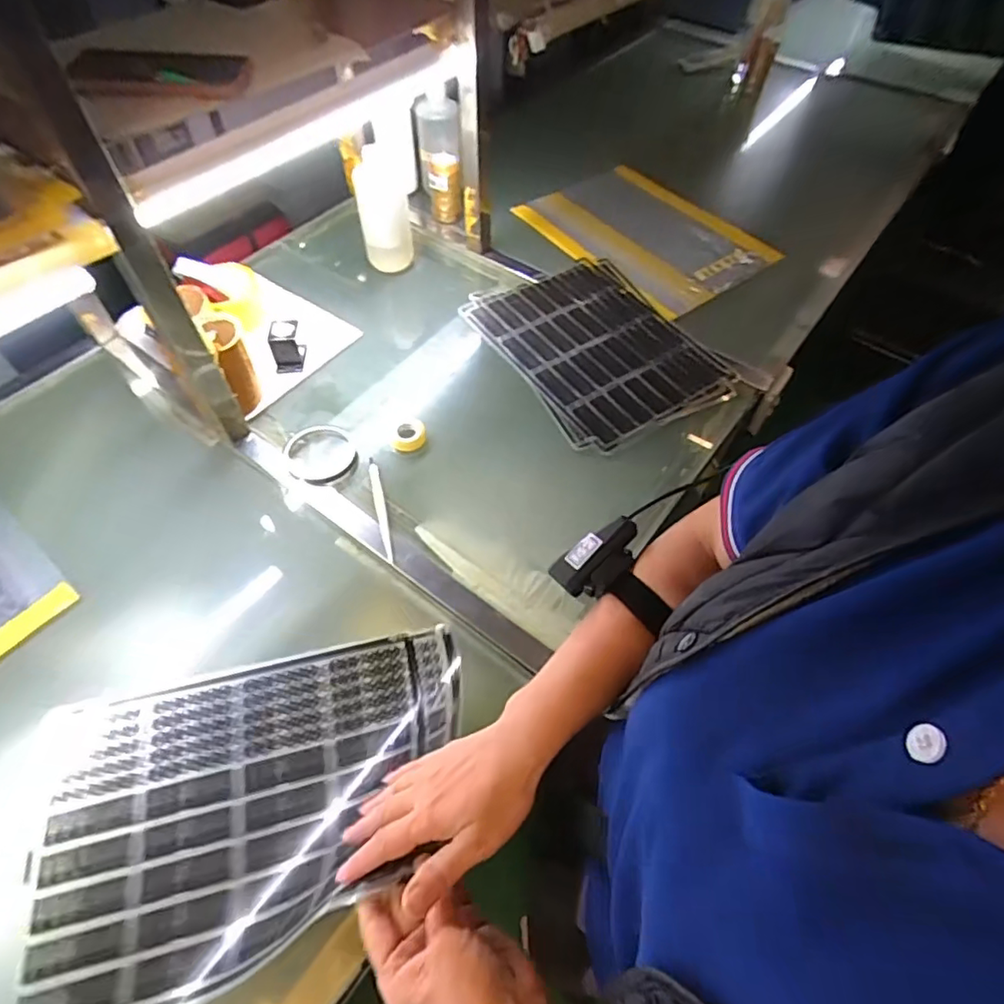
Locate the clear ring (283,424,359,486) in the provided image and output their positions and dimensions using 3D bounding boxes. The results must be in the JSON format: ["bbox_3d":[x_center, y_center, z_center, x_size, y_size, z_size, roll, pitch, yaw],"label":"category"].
[{"bbox_3d":[-0.219,-0.056,0.704,0.082,0.014,0.093,-17,58,-12],"label":"clear ring"}]

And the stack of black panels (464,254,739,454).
[{"bbox_3d":[0.134,-0.228,0.830,0.264,0.012,0.345,-25,60,-17],"label":"stack of black panels"}]

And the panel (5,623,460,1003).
[{"bbox_3d":[-0.208,0.238,0.467,0.359,0.086,0.242,-10,58,-9],"label":"panel"}]

